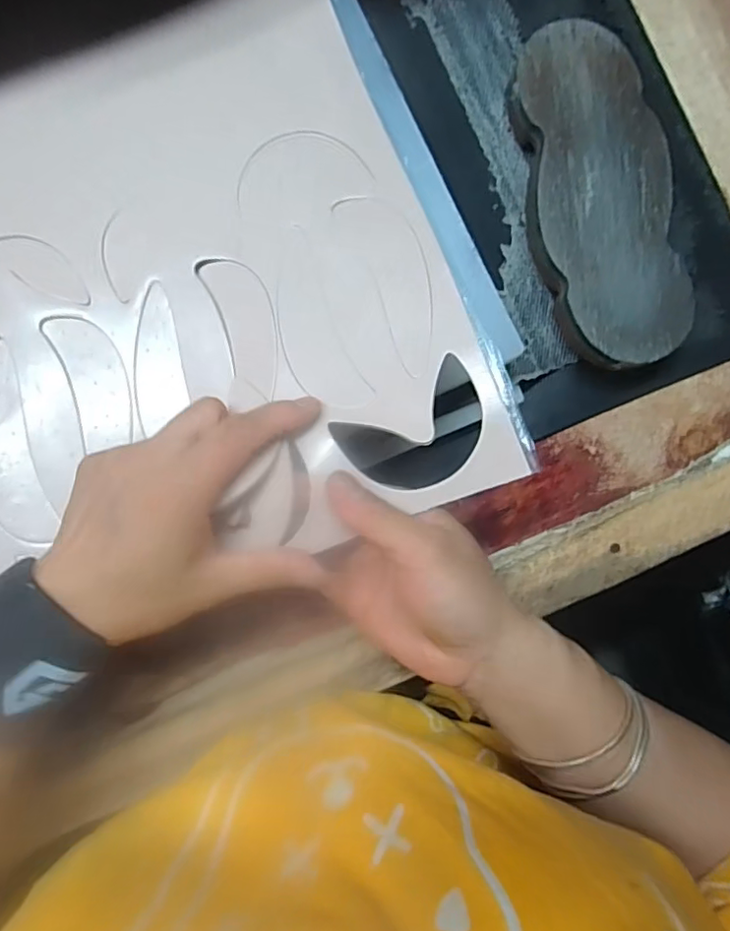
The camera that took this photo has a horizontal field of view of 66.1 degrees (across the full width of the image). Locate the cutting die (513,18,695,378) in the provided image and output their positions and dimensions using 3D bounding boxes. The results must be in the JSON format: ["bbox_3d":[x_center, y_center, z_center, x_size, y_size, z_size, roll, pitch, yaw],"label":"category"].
[{"bbox_3d":[0.132,-0.151,0.322,0.079,0.027,0.191,-8,87,-4],"label":"cutting die"}]

